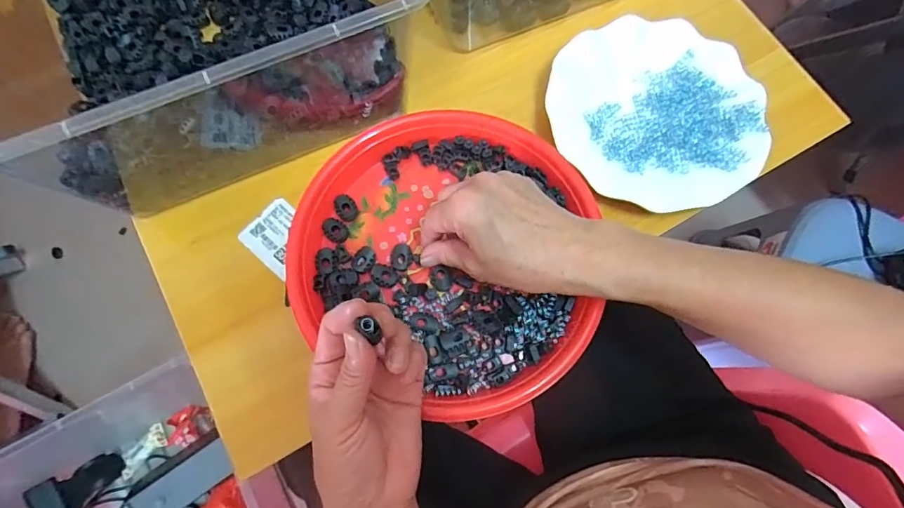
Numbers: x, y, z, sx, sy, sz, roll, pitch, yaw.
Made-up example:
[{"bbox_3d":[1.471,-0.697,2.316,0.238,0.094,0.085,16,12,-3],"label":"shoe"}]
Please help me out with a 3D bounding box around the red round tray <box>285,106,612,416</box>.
[{"bbox_3d":[0.001,-0.005,0.372,0.239,0.027,0.221,0,74,-1],"label":"red round tray"}]

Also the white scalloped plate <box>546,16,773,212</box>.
[{"bbox_3d":[0.175,-0.125,0.408,0.177,0.024,0.171,0,74,-1],"label":"white scalloped plate"}]

